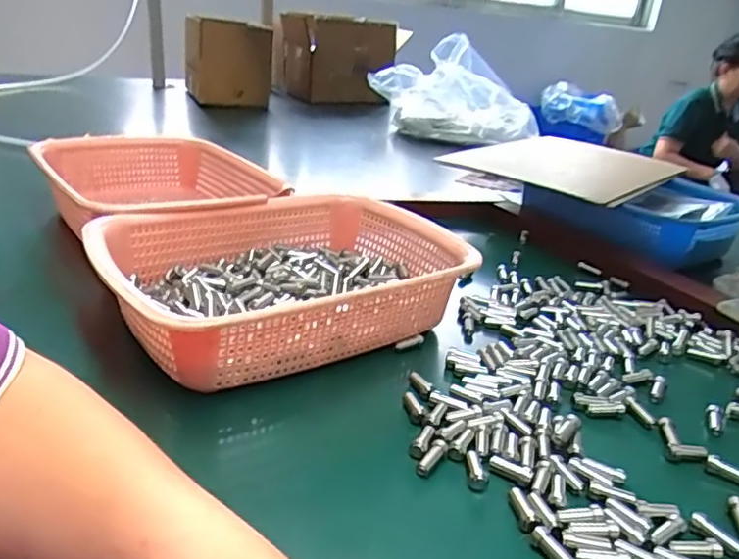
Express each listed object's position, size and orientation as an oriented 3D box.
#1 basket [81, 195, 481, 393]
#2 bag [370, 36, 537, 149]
[{"bbox_3d":[-0.072,-0.002,0.507,0.280,0.077,0.218,-15,31,-35],"label":"basket"},{"bbox_3d":[0.195,-0.441,1.405,0.219,0.218,0.399,-13,31,-34],"label":"bag"}]

